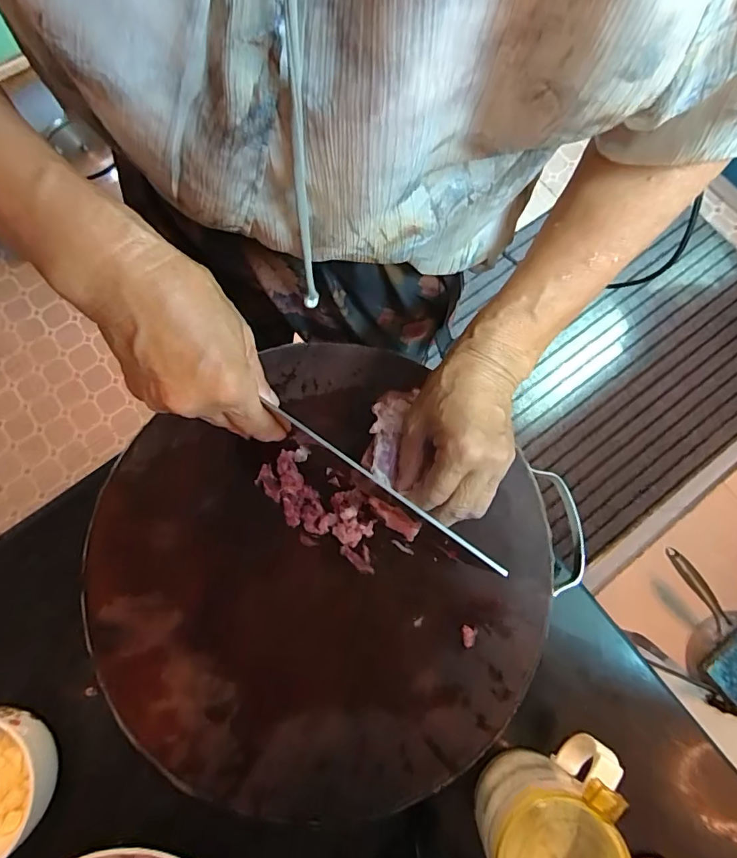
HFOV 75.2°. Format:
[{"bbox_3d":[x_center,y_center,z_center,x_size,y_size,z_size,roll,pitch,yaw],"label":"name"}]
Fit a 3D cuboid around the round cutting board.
[{"bbox_3d":[-0.043,0.112,0.379,0.334,0.025,0.340,0,76,-1],"label":"round cutting board"}]

